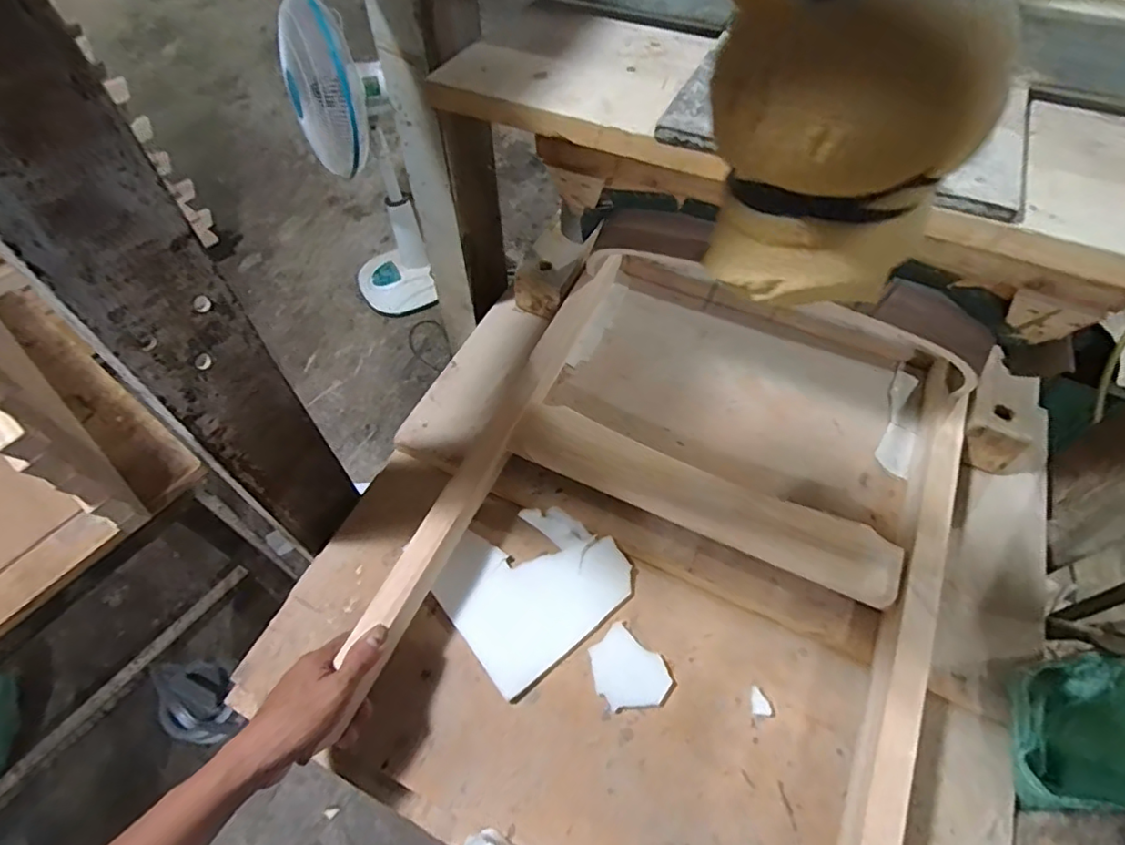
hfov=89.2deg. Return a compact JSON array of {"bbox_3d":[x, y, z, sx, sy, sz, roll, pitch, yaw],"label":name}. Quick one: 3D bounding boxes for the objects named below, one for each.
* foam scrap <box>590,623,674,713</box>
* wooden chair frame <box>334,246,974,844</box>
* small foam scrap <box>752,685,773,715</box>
[{"bbox_3d":[0.068,0.265,0.606,0.069,0.005,0.082,-38,65,-23],"label":"foam scrap"},{"bbox_3d":[0.169,0.050,0.672,0.505,0.072,0.653,22,59,13],"label":"wooden chair frame"},{"bbox_3d":[0.207,0.290,0.594,0.019,0.008,0.027,1,57,-1],"label":"small foam scrap"}]

